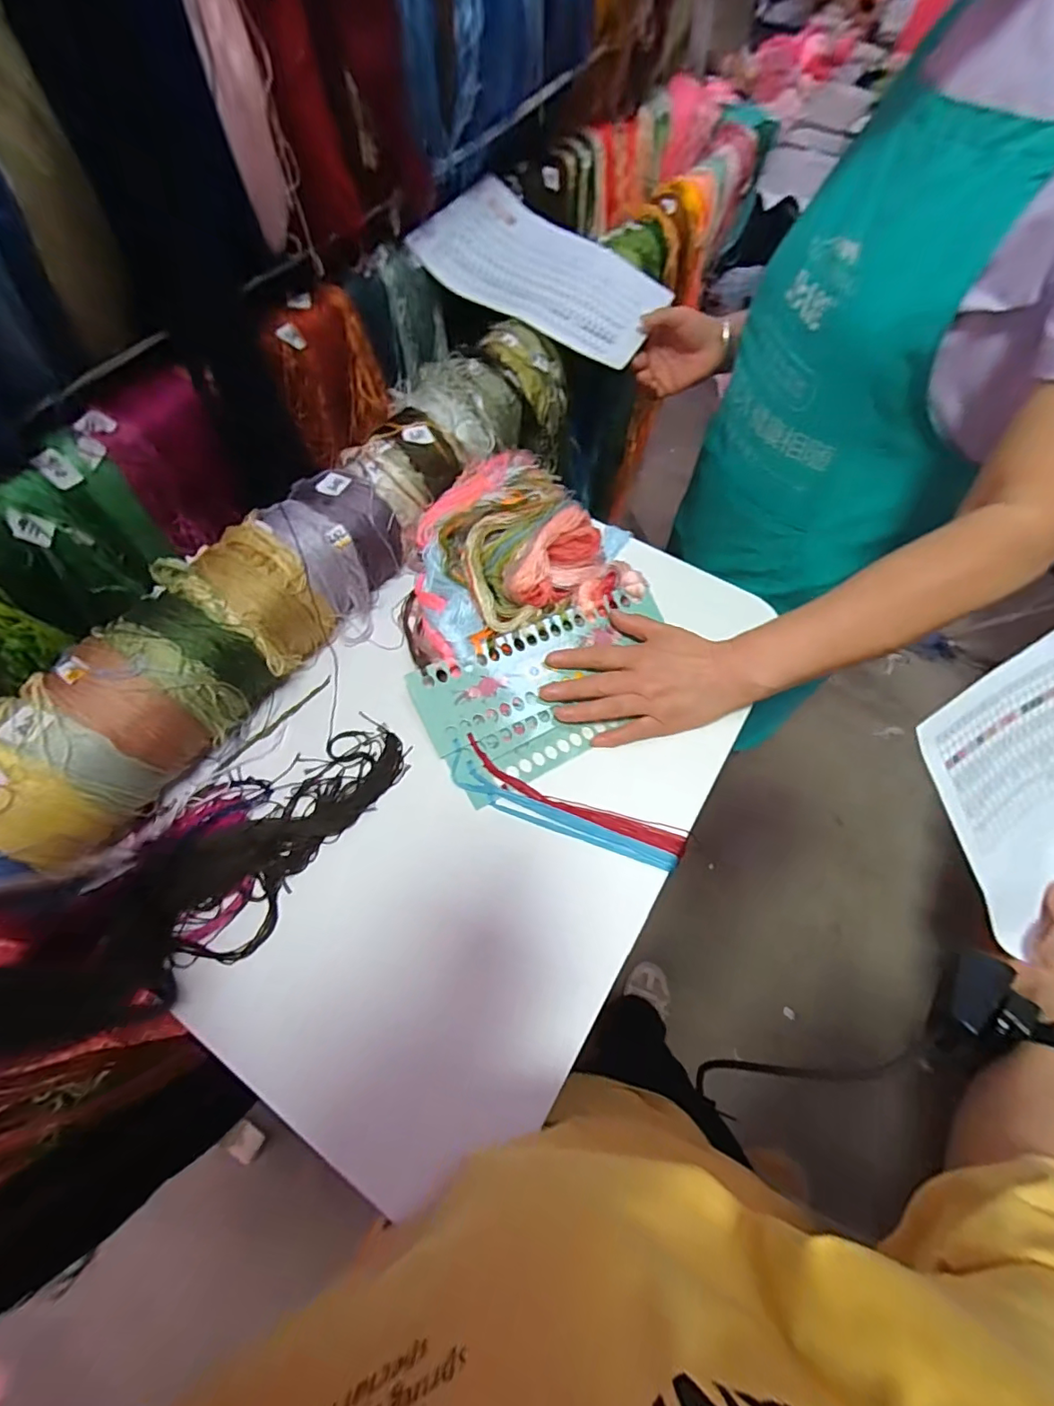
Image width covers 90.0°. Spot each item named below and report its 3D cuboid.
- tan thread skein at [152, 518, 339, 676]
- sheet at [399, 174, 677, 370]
[{"bbox_3d":[-0.226,-0.086,0.441,0.108,0.085,0.085,32,64,14],"label":"tan thread skein"},{"bbox_3d":[0.028,-0.525,0.639,0.277,0.059,0.216,19,68,5],"label":"sheet"}]

